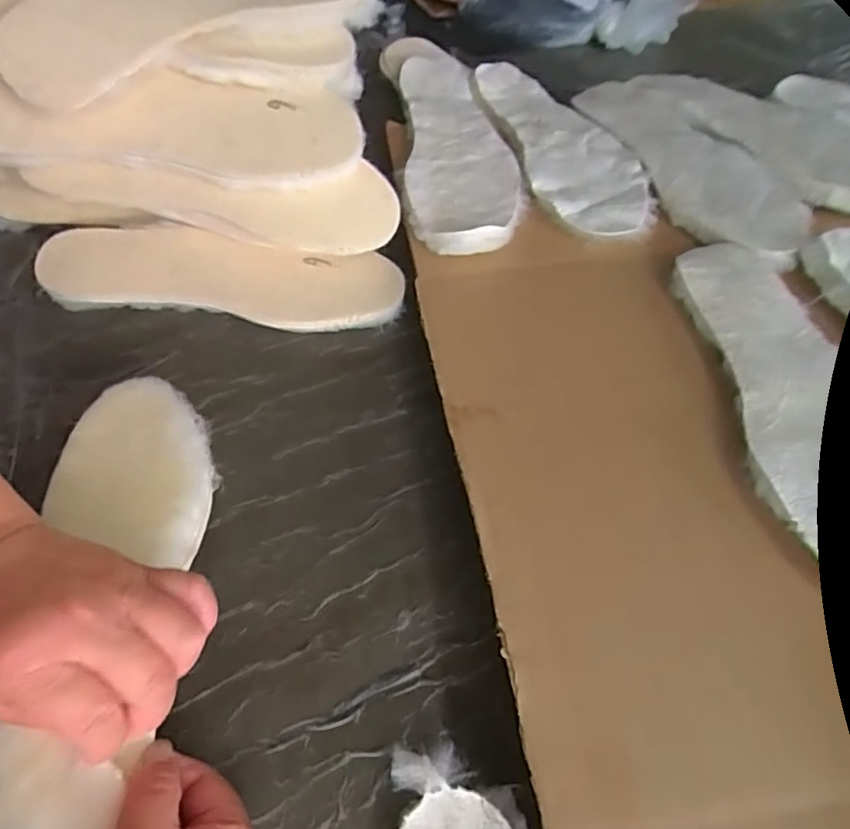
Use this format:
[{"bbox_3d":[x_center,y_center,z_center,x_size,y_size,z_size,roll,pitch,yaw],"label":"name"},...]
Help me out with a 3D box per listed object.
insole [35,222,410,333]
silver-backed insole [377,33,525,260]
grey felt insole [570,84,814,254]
[{"bbox_3d":[-0.157,-0.108,0.460,0.272,0.019,0.071,7,67,-2],"label":"insole"},{"bbox_3d":[0.021,-0.260,0.536,0.095,0.018,0.322,-7,56,-2],"label":"silver-backed insole"},{"bbox_3d":[0.230,-0.227,0.518,0.095,0.010,0.267,-19,56,-9],"label":"grey felt insole"}]

